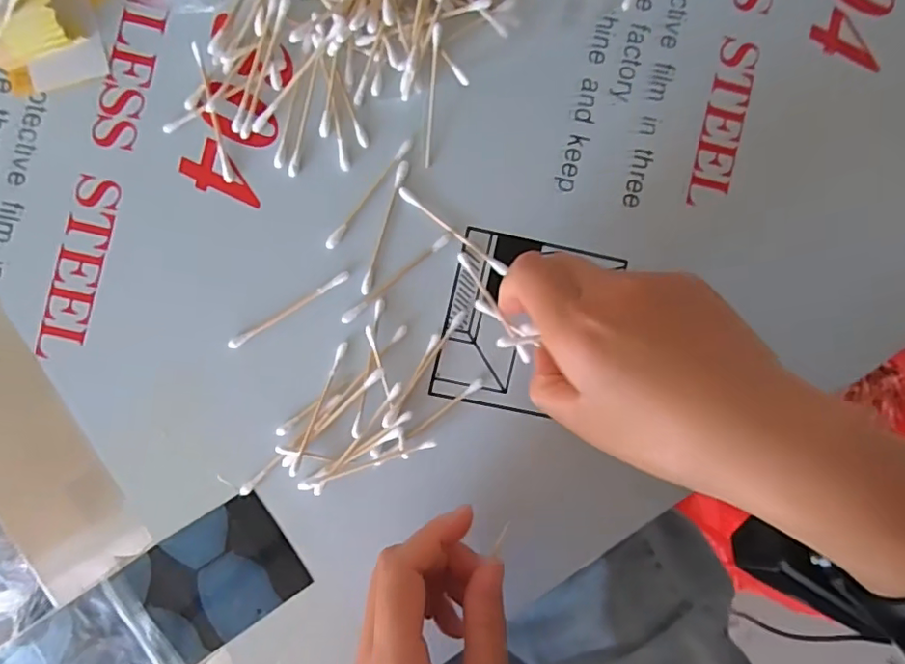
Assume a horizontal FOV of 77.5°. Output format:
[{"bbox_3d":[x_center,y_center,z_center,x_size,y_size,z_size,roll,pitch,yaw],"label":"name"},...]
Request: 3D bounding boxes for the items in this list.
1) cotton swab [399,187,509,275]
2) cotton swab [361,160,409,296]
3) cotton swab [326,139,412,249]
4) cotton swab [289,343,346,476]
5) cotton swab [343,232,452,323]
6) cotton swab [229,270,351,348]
[{"bbox_3d":[0.000,-0.054,0.300,0.068,0.004,0.006,37,87,-5],"label":"cotton swab"},{"bbox_3d":[-0.036,-0.055,0.295,0.006,0.004,0.073,17,88,-4],"label":"cotton swab"},{"bbox_3d":[-0.044,-0.073,0.294,0.006,0.004,0.071,37,87,-3],"label":"cotton swab"},{"bbox_3d":[-0.070,0.039,0.291,0.005,0.006,0.072,21,88,-4],"label":"cotton swab"},{"bbox_3d":[-0.029,-0.028,0.296,0.071,0.004,0.006,-39,93,-4],"label":"cotton swab"},{"bbox_3d":[-0.085,-0.012,0.294,0.071,0.004,0.005,-32,92,-4],"label":"cotton swab"}]

